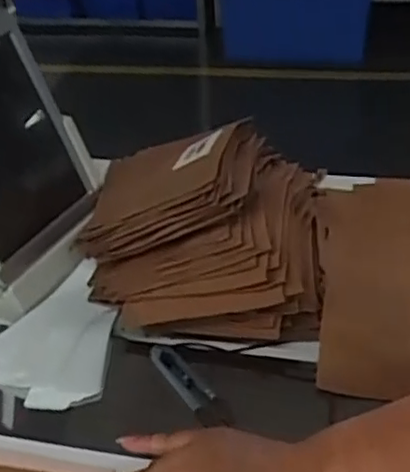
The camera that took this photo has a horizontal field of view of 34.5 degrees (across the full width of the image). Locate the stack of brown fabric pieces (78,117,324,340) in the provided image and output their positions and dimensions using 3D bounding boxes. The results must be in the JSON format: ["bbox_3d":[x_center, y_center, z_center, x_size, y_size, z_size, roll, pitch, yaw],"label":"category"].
[{"bbox_3d":[0.001,-0.027,0.629,0.218,0.100,0.244,2,37,6],"label":"stack of brown fabric pieces"}]

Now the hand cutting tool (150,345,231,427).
[{"bbox_3d":[-0.016,0.115,0.520,0.020,0.013,0.087,-28,43,-28],"label":"hand cutting tool"}]

